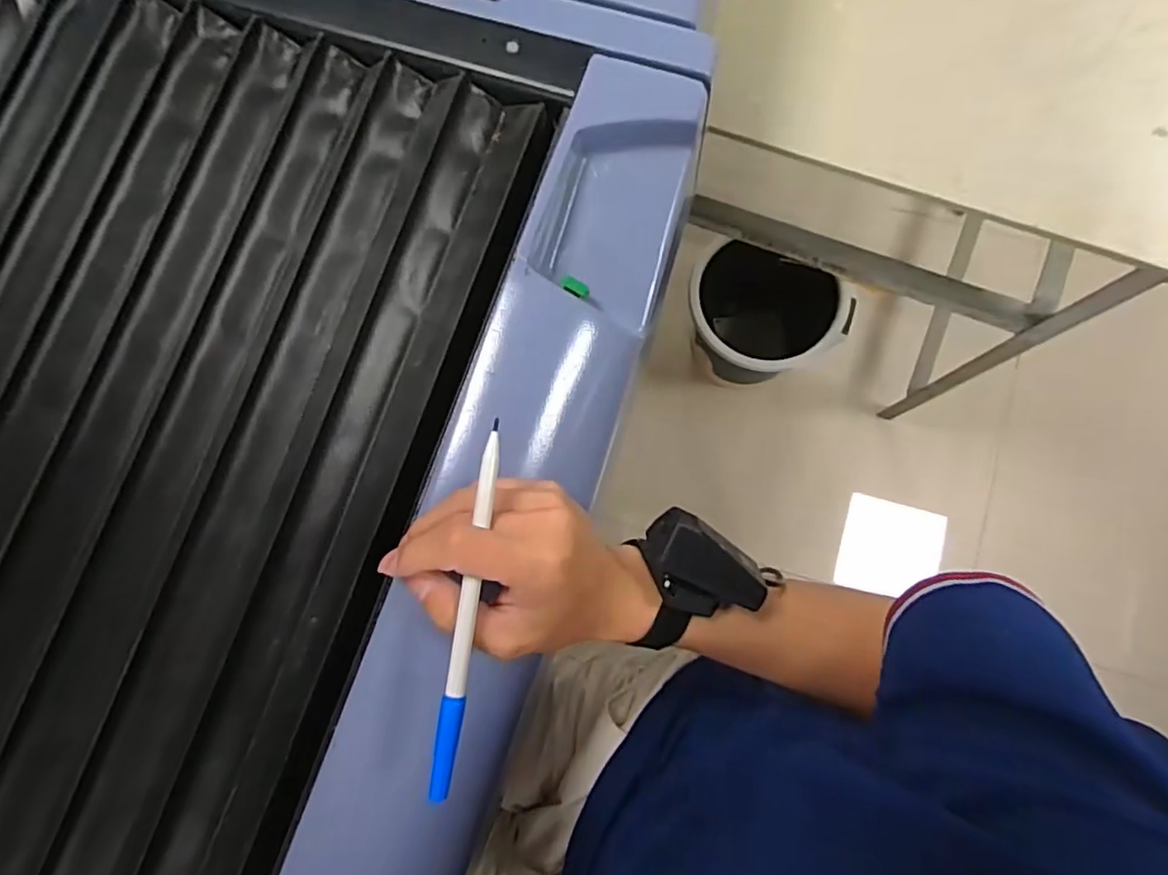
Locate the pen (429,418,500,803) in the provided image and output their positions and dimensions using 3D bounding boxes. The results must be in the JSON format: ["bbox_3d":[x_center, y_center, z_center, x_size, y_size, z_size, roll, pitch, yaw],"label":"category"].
[{"bbox_3d":[-0.055,0.080,0.301,0.010,0.006,0.175,7,85,4],"label":"pen"}]

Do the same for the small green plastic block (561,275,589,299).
[{"bbox_3d":[-0.006,-0.092,0.389,0.021,0.005,0.009,21,80,-33],"label":"small green plastic block"}]

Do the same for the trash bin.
[{"bbox_3d":[0.326,-0.233,1.175,0.259,0.264,0.272,-1,81,3],"label":"trash bin"}]

